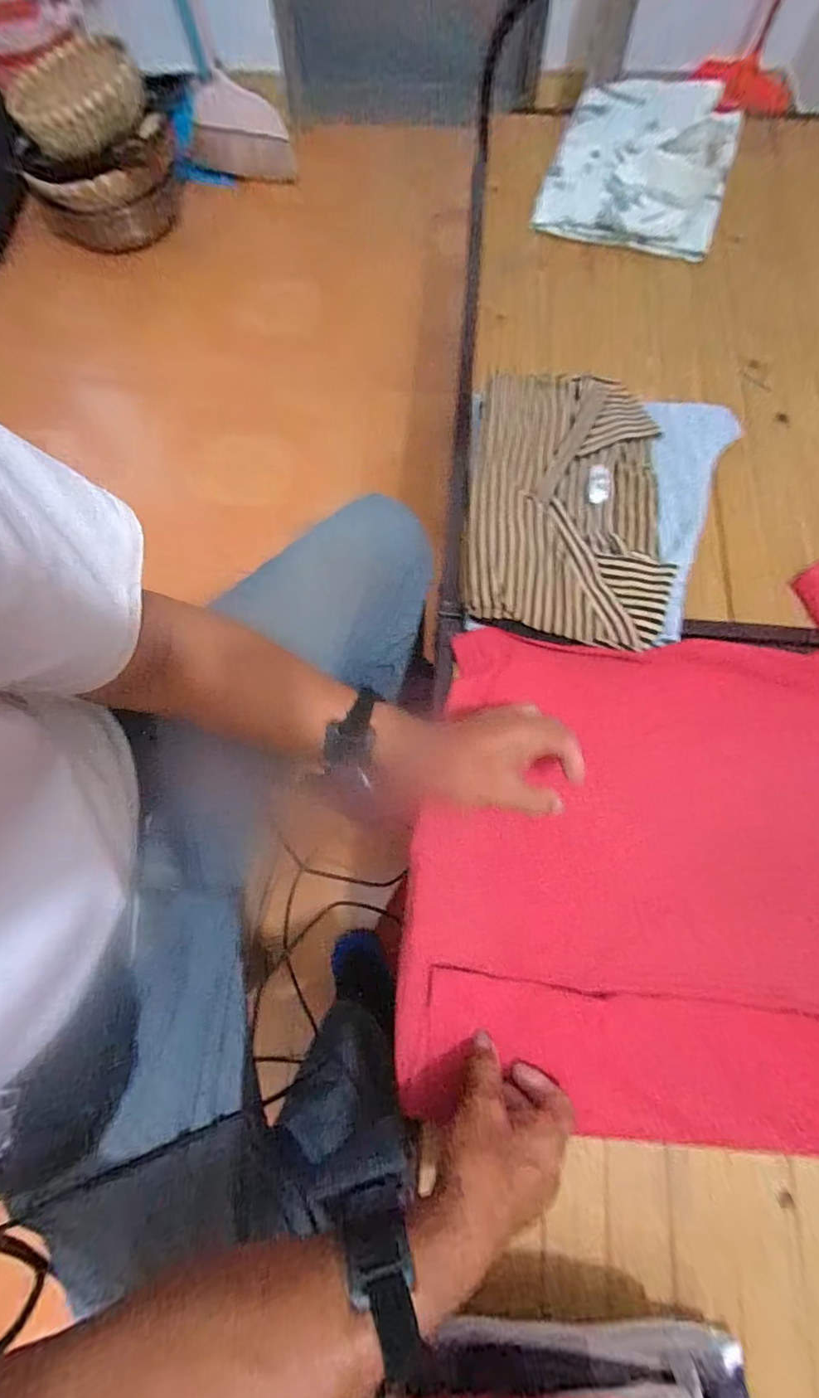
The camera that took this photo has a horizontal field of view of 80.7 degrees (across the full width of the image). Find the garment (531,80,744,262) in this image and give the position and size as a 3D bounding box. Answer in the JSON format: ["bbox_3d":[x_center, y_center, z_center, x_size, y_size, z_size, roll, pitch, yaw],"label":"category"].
[{"bbox_3d":[0.329,-0.768,0.686,0.242,0.058,0.274,16,75,3],"label":"garment"}]

